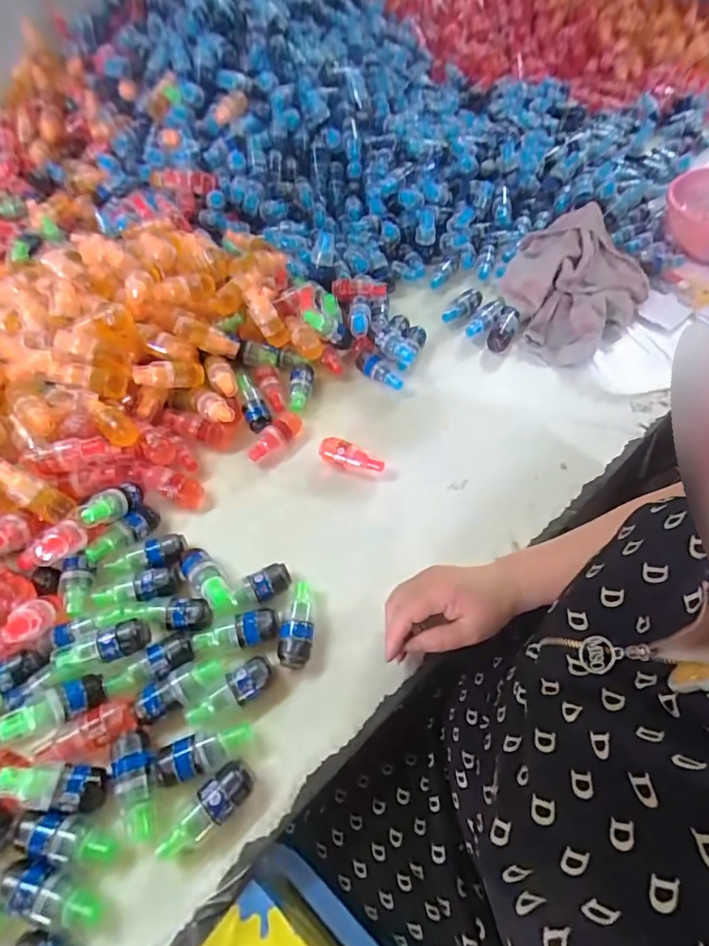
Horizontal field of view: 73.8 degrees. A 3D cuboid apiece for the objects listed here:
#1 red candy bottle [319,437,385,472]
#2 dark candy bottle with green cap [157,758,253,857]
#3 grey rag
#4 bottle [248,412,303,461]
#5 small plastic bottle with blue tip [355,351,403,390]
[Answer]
[{"bbox_3d":[-0.004,-0.015,0.549,0.075,0.032,0.025,22,59,17],"label":"red candy bottle"},{"bbox_3d":[-0.112,0.260,0.364,0.078,0.031,0.029,-38,62,-22],"label":"dark candy bottle with green cap"},{"bbox_3d":[0.309,-0.283,0.688,0.199,0.091,0.243,35,63,24],"label":"grey rag"},{"bbox_3d":[-0.095,-0.043,0.567,0.025,0.029,0.079,38,64,25],"label":"bottle"},{"bbox_3d":[0.035,-0.138,0.633,0.077,0.025,0.028,34,63,23],"label":"small plastic bottle with blue tip"}]

